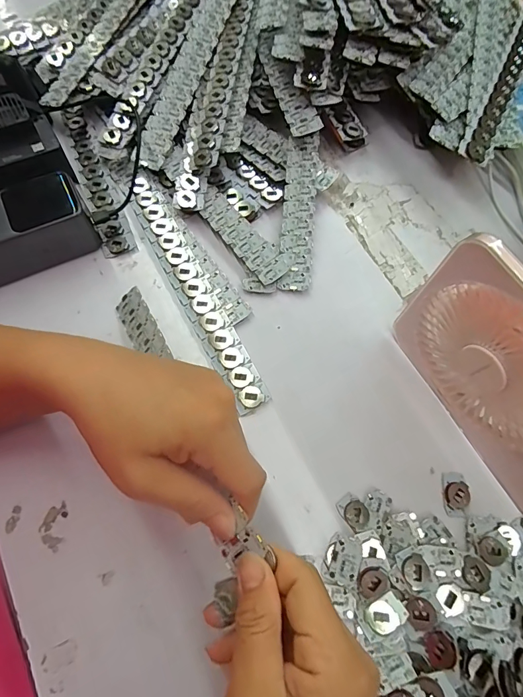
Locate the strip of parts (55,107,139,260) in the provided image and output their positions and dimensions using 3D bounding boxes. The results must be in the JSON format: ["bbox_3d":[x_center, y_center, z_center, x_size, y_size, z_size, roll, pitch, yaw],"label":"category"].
[{"bbox_3d":[-0.168,-0.171,0.376,0.030,0.015,0.189,-23,71,-10],"label":"strip of parts"}]

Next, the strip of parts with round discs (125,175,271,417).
[{"bbox_3d":[-0.064,-0.057,0.335,0.031,0.010,0.248,-26,72,-11],"label":"strip of parts with round discs"}]

